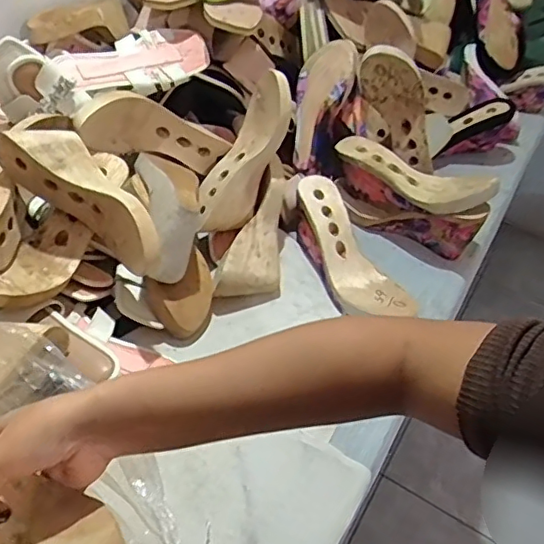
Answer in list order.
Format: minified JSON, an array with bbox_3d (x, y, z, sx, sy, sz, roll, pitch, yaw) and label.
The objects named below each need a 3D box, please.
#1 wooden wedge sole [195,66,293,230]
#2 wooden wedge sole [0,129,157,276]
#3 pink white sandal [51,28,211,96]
[{"bbox_3d":[-0.038,-0.157,0.771,0.081,0.220,0.066,30,9,20],"label":"wooden wedge sole"},{"bbox_3d":[-0.205,-0.089,0.659,0.221,0.079,0.079,39,54,4],"label":"wooden wedge sole"},{"bbox_3d":[-0.193,-0.300,0.819,0.231,0.050,0.091,-24,86,-26],"label":"pink white sandal"}]

